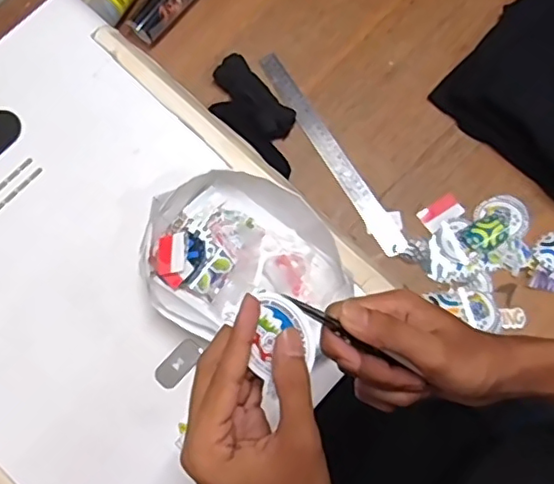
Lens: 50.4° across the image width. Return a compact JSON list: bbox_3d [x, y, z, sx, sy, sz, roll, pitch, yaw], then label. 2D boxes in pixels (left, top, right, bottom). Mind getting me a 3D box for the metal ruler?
[{"bbox_3d":[0.069,-0.120,0.780,0.030,0.007,0.318,-34,79,2],"label":"metal ruler"}]

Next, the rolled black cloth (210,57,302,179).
[{"bbox_3d":[-0.030,-0.193,0.785,0.051,0.023,0.126,-39,79,-9],"label":"rolled black cloth"}]

